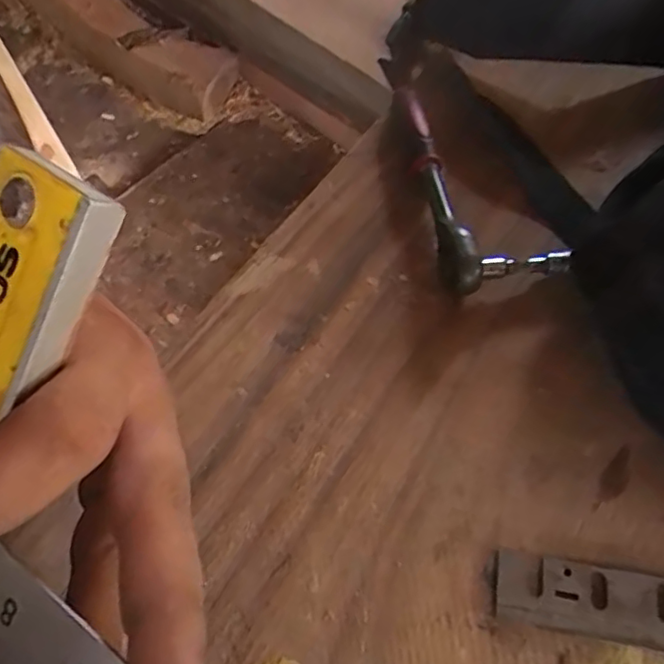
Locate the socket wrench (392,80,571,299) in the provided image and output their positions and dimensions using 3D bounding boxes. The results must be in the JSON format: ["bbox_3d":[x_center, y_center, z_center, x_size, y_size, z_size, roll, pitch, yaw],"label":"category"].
[{"bbox_3d":[0.082,-0.088,0.333,0.065,0.026,0.139,-9,63,-2],"label":"socket wrench"}]

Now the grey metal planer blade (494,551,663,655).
[{"bbox_3d":[0.124,0.116,0.243,0.107,0.004,0.028,8,64,7],"label":"grey metal planer blade"}]

